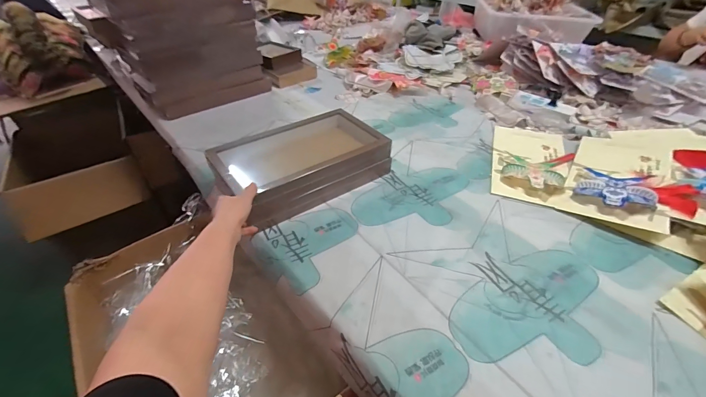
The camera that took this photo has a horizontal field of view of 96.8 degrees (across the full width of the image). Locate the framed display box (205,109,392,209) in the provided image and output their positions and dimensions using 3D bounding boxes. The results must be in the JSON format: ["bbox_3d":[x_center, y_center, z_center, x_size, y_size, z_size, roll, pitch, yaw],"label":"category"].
[{"bbox_3d":[-0.111,-0.089,0.715,0.353,0.090,0.207,-26,48,-25],"label":"framed display box"}]

